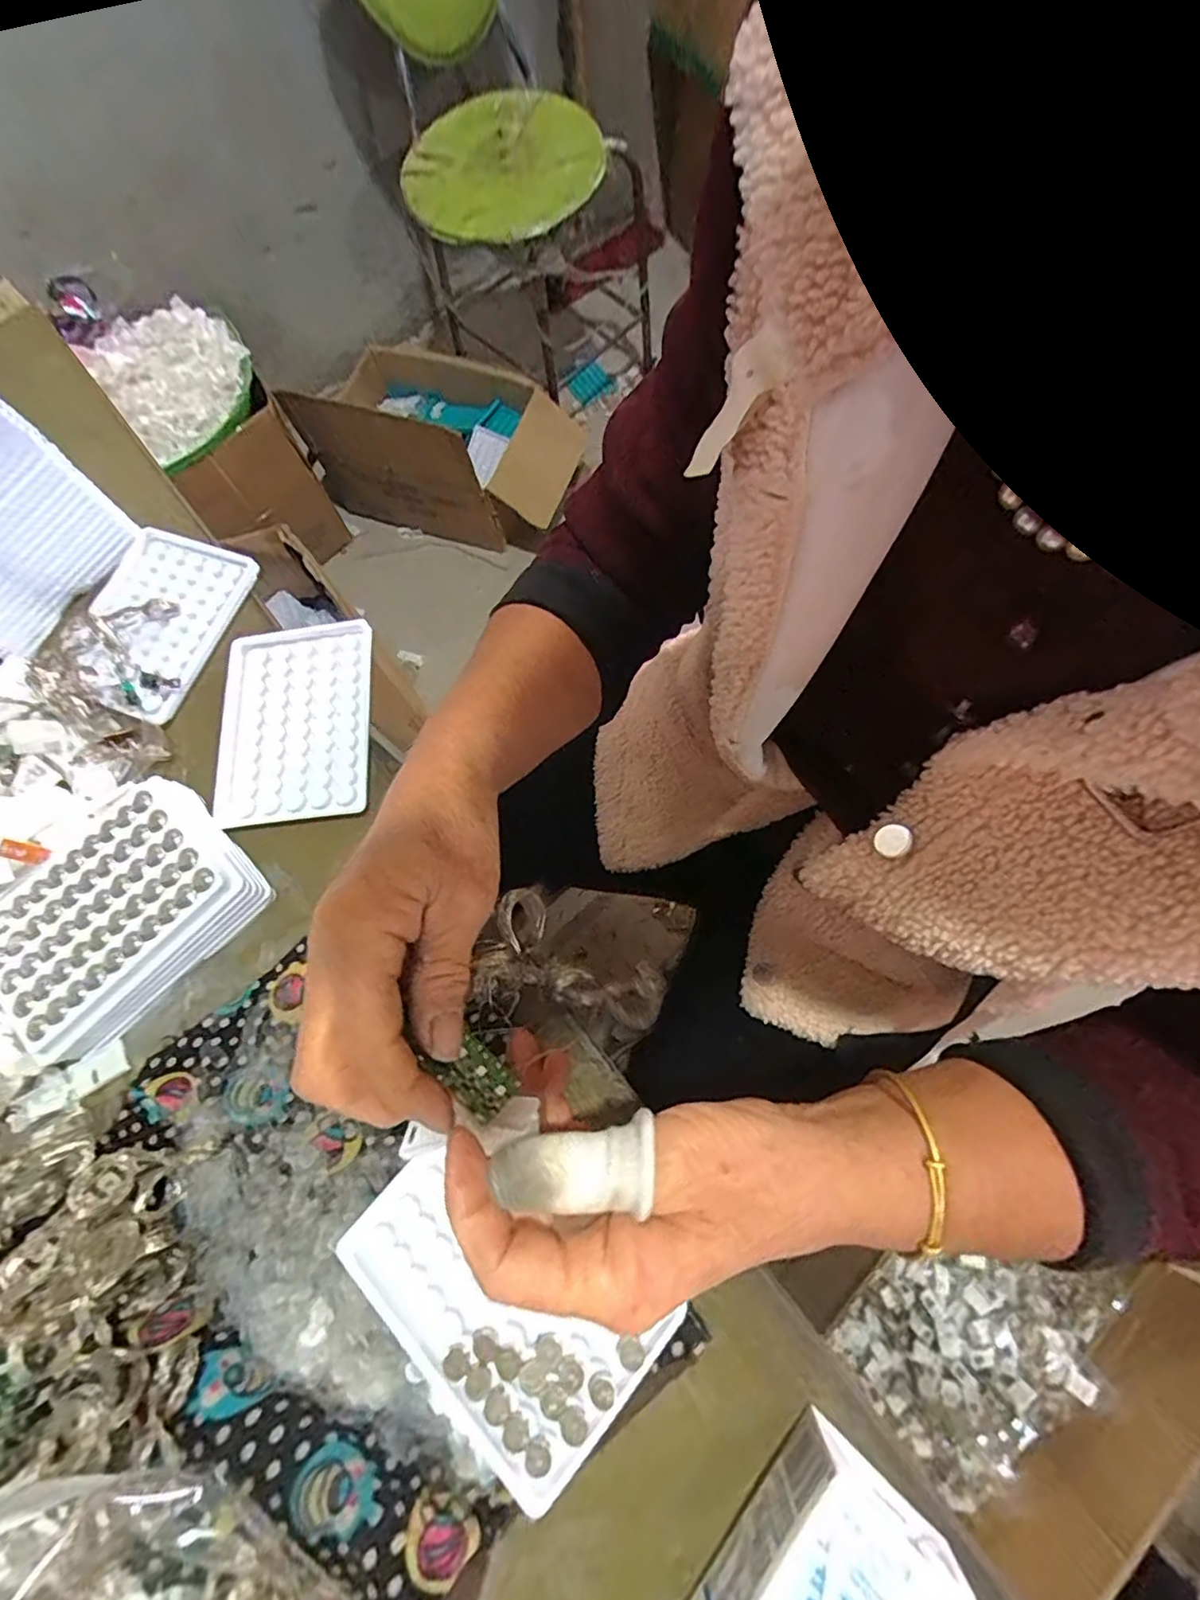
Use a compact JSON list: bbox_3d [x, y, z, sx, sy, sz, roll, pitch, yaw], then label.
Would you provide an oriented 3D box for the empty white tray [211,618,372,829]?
[{"bbox_3d":[-0.195,-0.050,0.374,0.096,0.012,0.127,-5,72,3],"label":"empty white tray"}]

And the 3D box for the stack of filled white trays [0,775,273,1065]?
[{"bbox_3d":[-0.275,0.059,0.329,0.109,0.030,0.134,41,80,15],"label":"stack of filled white trays"}]

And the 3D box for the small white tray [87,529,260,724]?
[{"bbox_3d":[-0.311,-0.125,0.404,0.107,0.018,0.126,21,75,10],"label":"small white tray"}]

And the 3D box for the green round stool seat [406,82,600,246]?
[{"bbox_3d":[-0.168,-1.064,0.974,0.318,0.059,0.343,-13,72,0],"label":"green round stool seat"}]

